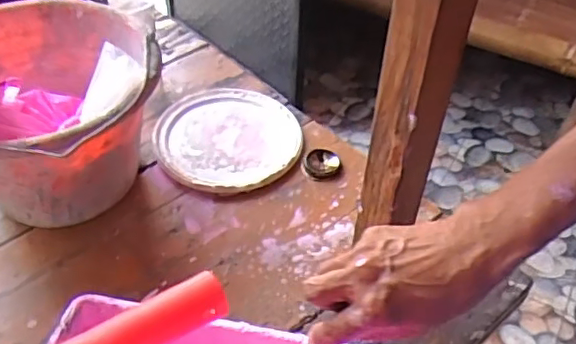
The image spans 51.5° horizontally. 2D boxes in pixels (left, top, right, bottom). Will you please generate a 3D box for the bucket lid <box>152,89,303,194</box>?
[{"bbox_3d":[-0.076,-0.045,0.761,0.178,0.012,0.190,1,45,-1],"label":"bucket lid"}]

